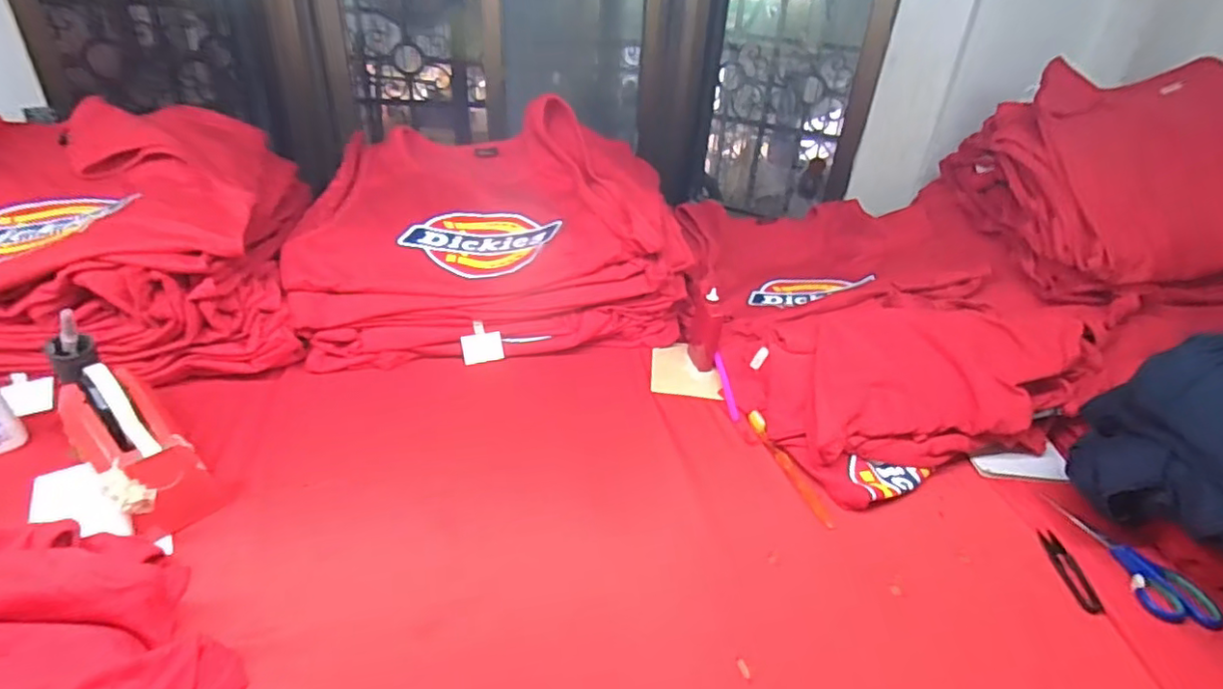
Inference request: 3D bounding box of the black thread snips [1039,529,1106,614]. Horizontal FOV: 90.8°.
[{"bbox_3d":[0.490,0.241,0.648,0.024,0.006,0.102,6,31,3],"label":"black thread snips"}]

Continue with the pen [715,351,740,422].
[{"bbox_3d":[0.161,0.060,0.839,0.015,0.016,0.115,-1,49,-9],"label":"pen"}]

